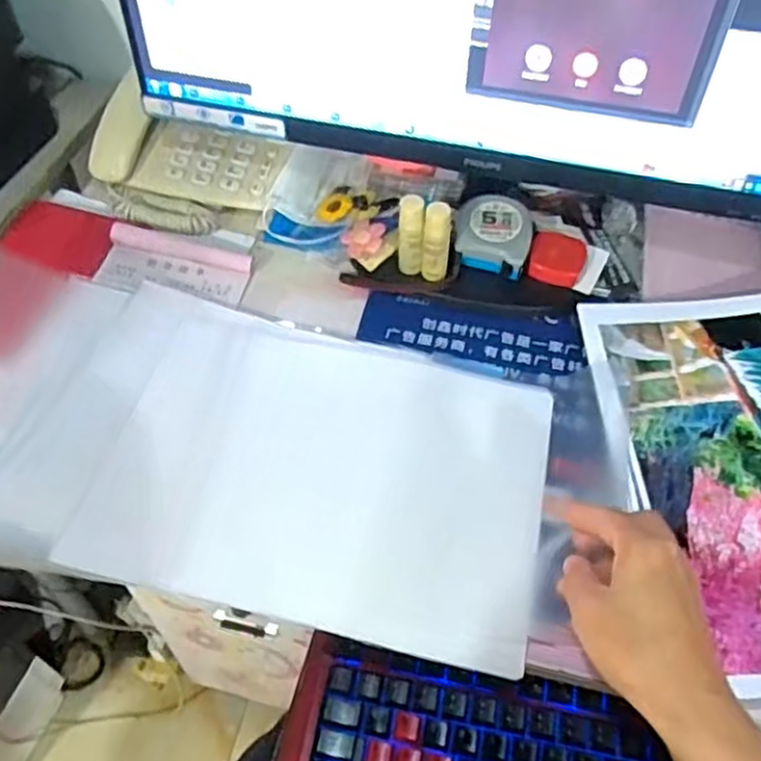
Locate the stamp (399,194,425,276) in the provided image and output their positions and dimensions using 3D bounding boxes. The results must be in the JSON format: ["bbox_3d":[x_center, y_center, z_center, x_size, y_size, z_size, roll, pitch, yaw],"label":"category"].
[{"bbox_3d":[0.025,-0.120,0.597,0.019,0.070,0.018,-1,51,0],"label":"stamp"}]

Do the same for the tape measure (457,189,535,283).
[{"bbox_3d":[0.098,-0.126,0.620,0.061,0.027,0.068,17,71,10],"label":"tape measure"}]

